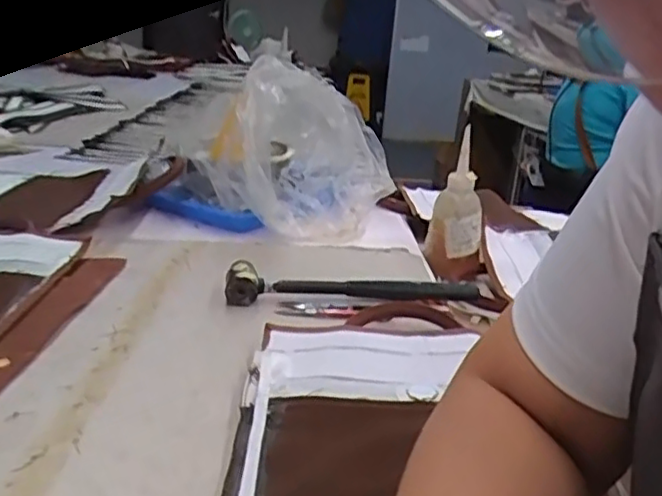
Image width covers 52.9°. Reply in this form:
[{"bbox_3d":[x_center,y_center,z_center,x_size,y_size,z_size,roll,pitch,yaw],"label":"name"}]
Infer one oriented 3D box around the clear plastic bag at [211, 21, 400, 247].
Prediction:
[{"bbox_3d":[-0.030,-0.151,0.919,0.203,0.188,0.336,7,18,6],"label":"clear plastic bag"}]

